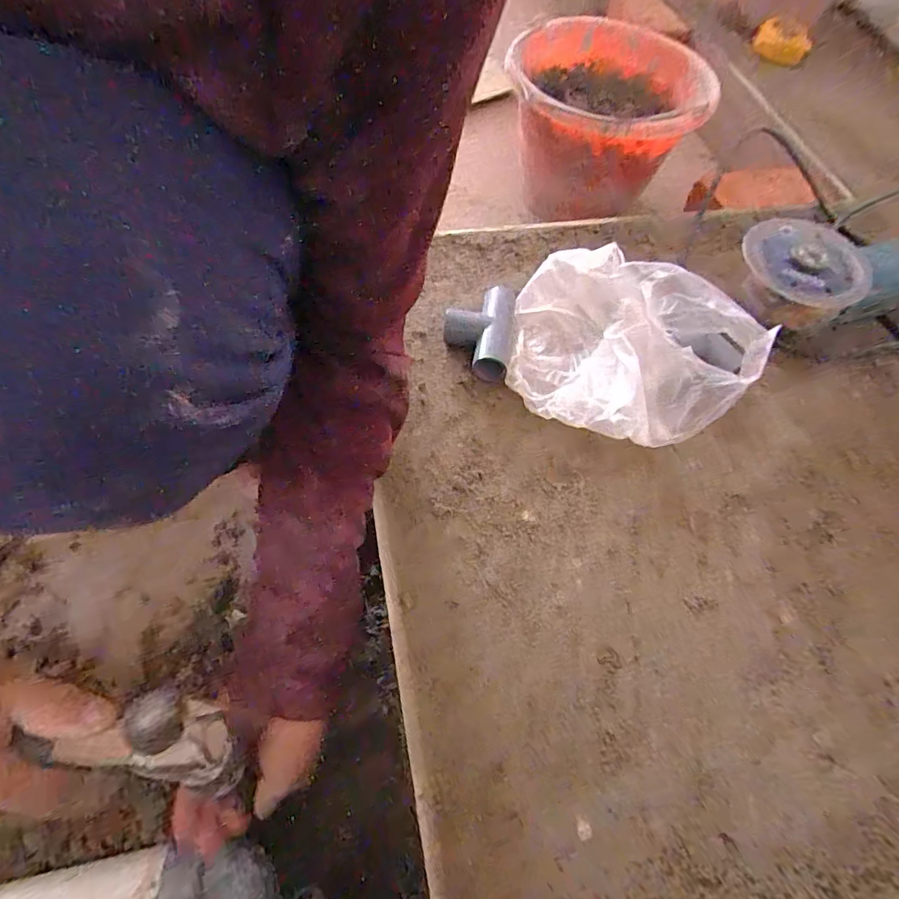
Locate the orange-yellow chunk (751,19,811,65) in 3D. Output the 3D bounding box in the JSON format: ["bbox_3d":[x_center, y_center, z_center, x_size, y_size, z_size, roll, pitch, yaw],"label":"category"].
[{"bbox_3d":[0.459,-0.563,0.682,0.076,0.028,0.038,29,62,12],"label":"orange-yellow chunk"}]

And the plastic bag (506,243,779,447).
[{"bbox_3d":[0.139,-0.097,0.388,0.174,0.080,0.169,16,61,6],"label":"plastic bag"}]

